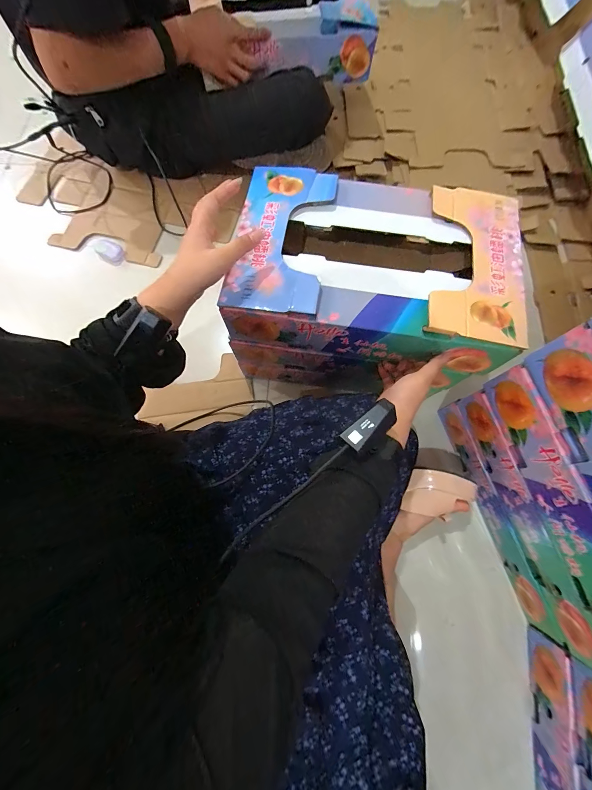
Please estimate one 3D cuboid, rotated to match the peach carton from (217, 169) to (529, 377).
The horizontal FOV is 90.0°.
[{"bbox_3d":[0.110,-0.181,0.448,0.385,0.104,0.252,9,74,3],"label":"peach carton"}]

